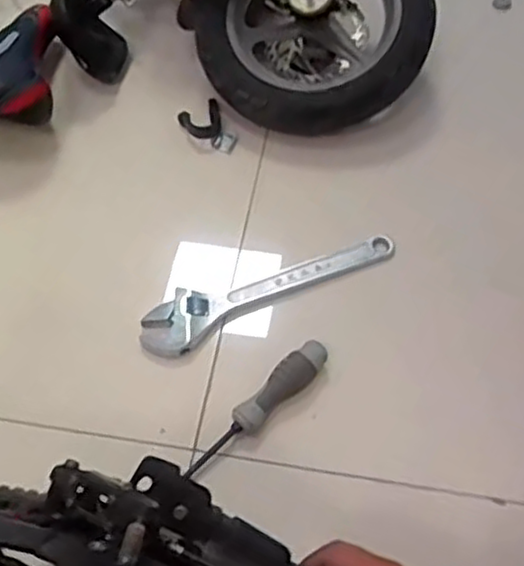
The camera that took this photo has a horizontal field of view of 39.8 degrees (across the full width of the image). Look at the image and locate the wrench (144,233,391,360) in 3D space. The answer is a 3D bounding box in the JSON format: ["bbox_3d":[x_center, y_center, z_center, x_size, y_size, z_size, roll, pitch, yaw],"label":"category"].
[{"bbox_3d":[0.011,0.000,0.786,0.297,0.013,0.063,-23,60,-15],"label":"wrench"}]

